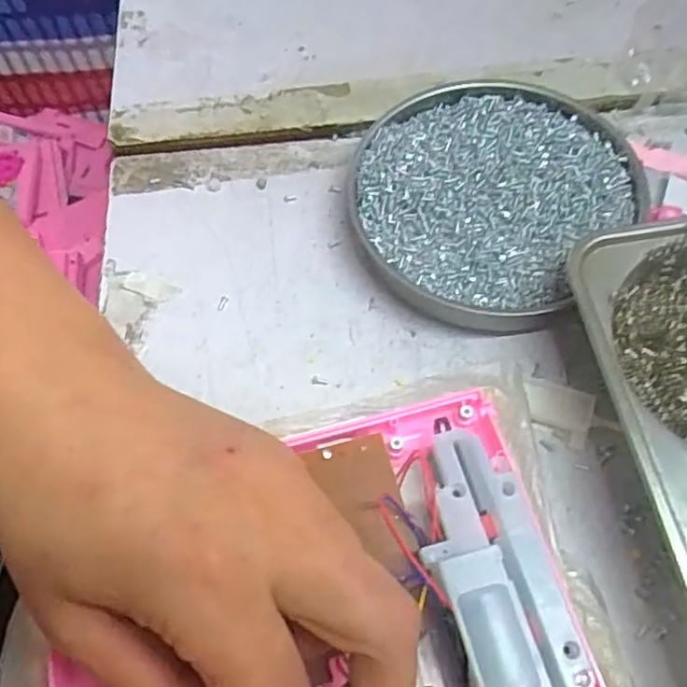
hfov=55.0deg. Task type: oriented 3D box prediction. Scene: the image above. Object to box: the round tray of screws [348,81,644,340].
[{"bbox_3d":[0.070,-0.073,0.321,0.121,0.023,0.131,-1,63,2],"label":"round tray of screws"}]

